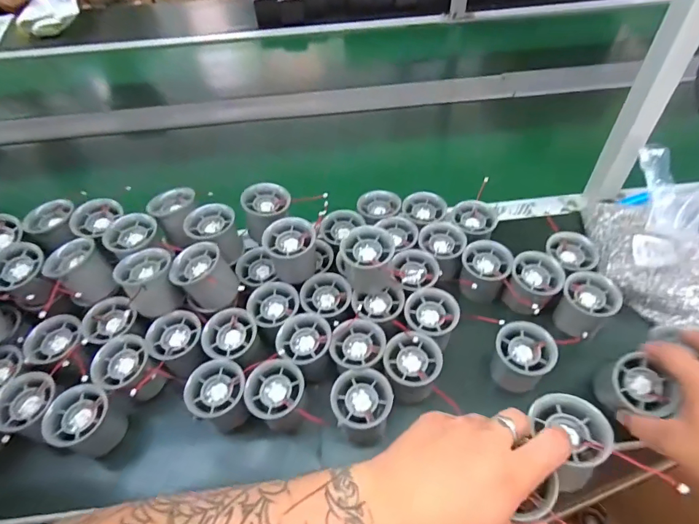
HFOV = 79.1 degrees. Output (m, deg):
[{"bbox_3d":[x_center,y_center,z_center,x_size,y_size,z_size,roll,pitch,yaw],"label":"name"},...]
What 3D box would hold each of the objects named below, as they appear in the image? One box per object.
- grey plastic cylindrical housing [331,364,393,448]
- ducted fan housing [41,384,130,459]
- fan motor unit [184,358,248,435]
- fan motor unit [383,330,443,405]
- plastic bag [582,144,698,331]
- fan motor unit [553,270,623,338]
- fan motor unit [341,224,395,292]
[{"bbox_3d":[0.013,0.146,0.419,0.055,0.065,0.056,-1,51,2],"label":"grey plastic cylindrical housing"},{"bbox_3d":[-0.261,0.159,0.422,0.052,0.055,0.055,-1,51,2],"label":"ducted fan housing"},{"bbox_3d":[-0.131,0.138,0.431,0.057,0.055,0.057,-29,55,-19],"label":"fan motor unit"},{"bbox_3d":[0.063,0.108,0.431,0.055,0.047,0.057,-1,51,2],"label":"fan motor unit"},{"bbox_3d":[0.363,-0.027,0.480,0.181,0.131,0.130,36,61,27],"label":"plastic bag"},{"bbox_3d":[0.264,0.049,0.477,0.054,0.062,0.044,33,60,26],"label":"fan motor unit"},{"bbox_3d":[0.019,-0.002,0.467,0.057,0.056,0.054,-1,51,2],"label":"fan motor unit"}]

